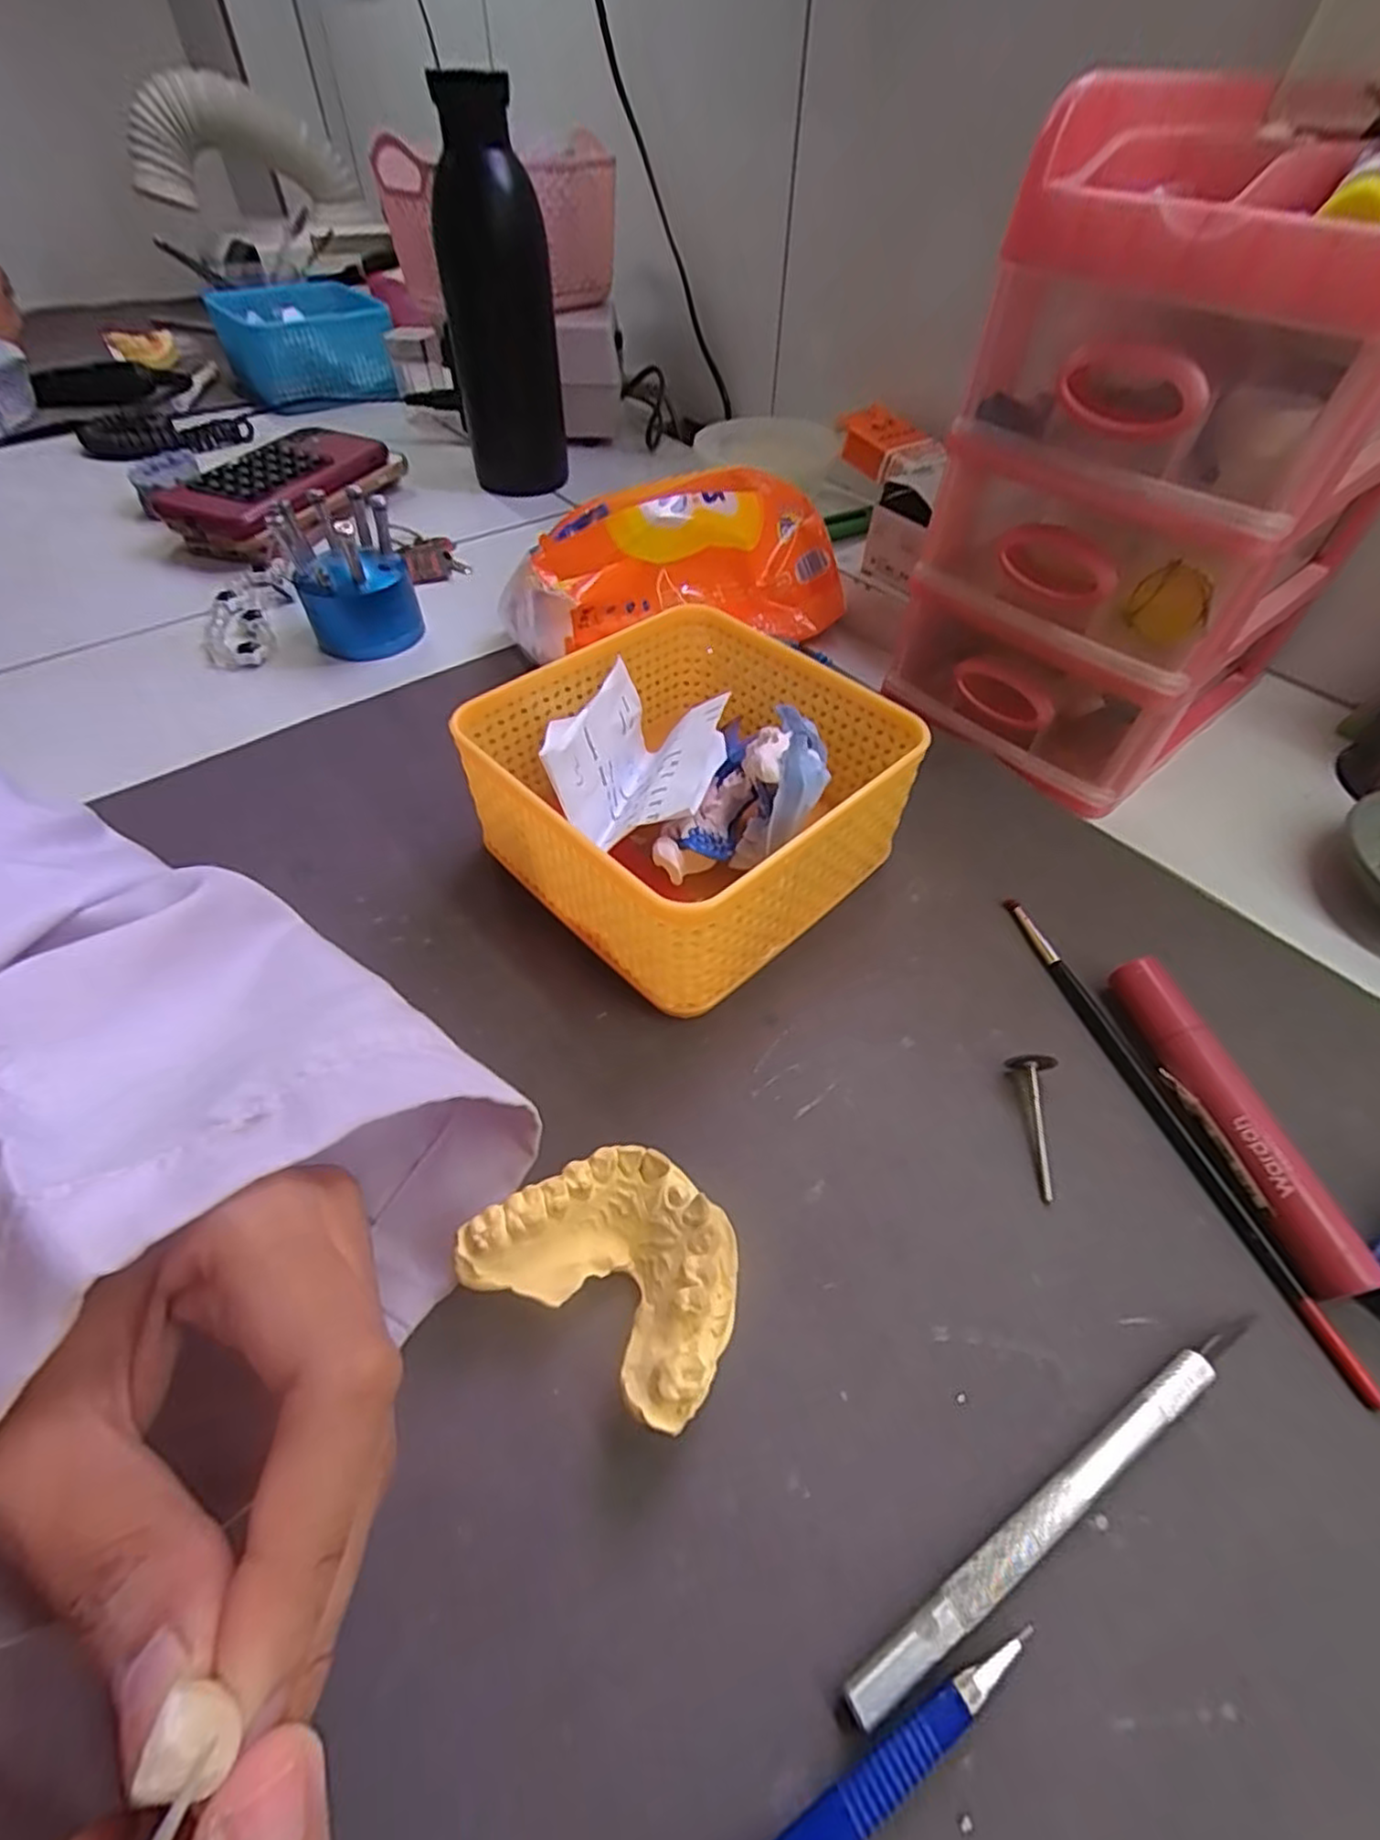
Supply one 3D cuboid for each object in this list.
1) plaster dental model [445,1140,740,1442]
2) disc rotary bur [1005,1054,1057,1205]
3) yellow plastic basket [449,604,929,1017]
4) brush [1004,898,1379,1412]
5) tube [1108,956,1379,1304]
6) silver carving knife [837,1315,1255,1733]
[{"bbox_3d":[-0.018,0.091,0.186,0.065,0.026,0.049,26,56,18],"label":"plaster dental model"},{"bbox_3d":[0.107,0.064,0.220,0.014,0.012,0.043,13,53,9],"label":"disc rotary bur"},{"bbox_3d":[0.000,-0.050,0.273,0.130,0.067,0.133,38,60,25],"label":"yellow plastic basket"},{"bbox_3d":[0.152,0.058,0.229,0.007,0.005,0.171,-12,53,-10],"label":"brush"},{"bbox_3d":[0.165,0.060,0.218,0.014,0.020,0.104,-9,52,-8],"label":"tube"},{"bbox_3d":[0.090,0.135,0.164,0.133,0.007,0.010,-25,56,-19],"label":"silver carving knife"}]

